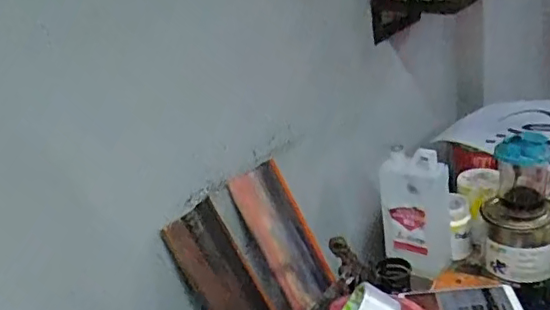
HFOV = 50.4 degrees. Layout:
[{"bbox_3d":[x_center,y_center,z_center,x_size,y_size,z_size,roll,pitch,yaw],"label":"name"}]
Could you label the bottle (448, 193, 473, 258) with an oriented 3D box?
[{"bbox_3d":[0.310,0.120,0.976,0.034,0.117,0.041,1,26,21],"label":"bottle"}]

